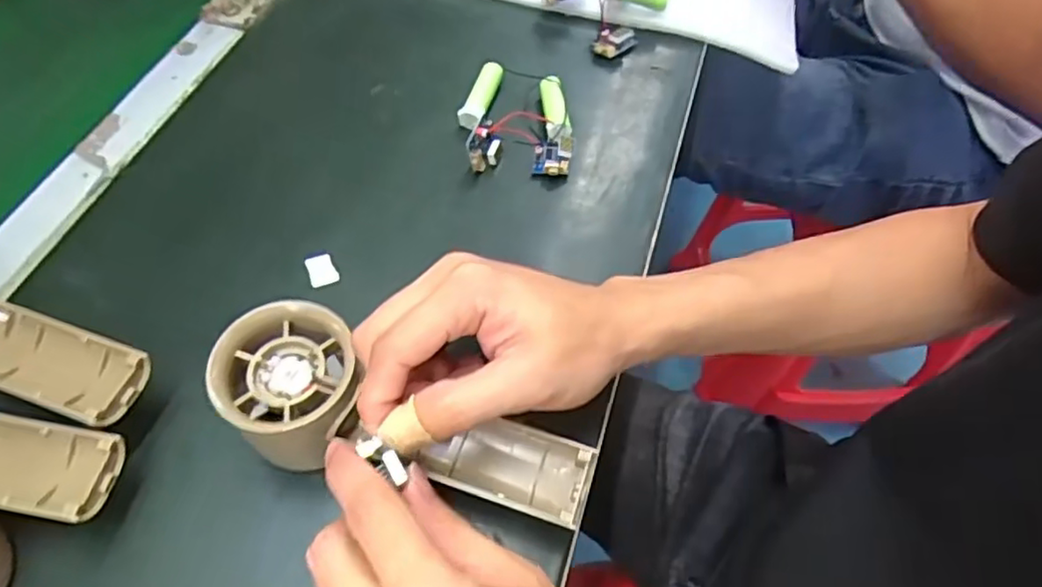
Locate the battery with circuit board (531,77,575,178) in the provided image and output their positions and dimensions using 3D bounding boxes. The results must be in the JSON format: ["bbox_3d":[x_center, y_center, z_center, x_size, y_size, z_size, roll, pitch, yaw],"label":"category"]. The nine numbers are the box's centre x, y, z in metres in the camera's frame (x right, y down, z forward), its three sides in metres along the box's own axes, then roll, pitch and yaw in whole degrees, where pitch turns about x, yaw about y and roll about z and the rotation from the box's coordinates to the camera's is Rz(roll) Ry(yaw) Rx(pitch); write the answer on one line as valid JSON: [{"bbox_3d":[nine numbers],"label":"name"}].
[{"bbox_3d":[0.021,-0.103,0.401,0.022,0.018,0.070,6,58,-1],"label":"battery with circuit board"}]

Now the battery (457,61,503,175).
[{"bbox_3d":[-0.025,-0.112,0.404,0.025,0.018,0.080,2,58,-3],"label":"battery"}]

